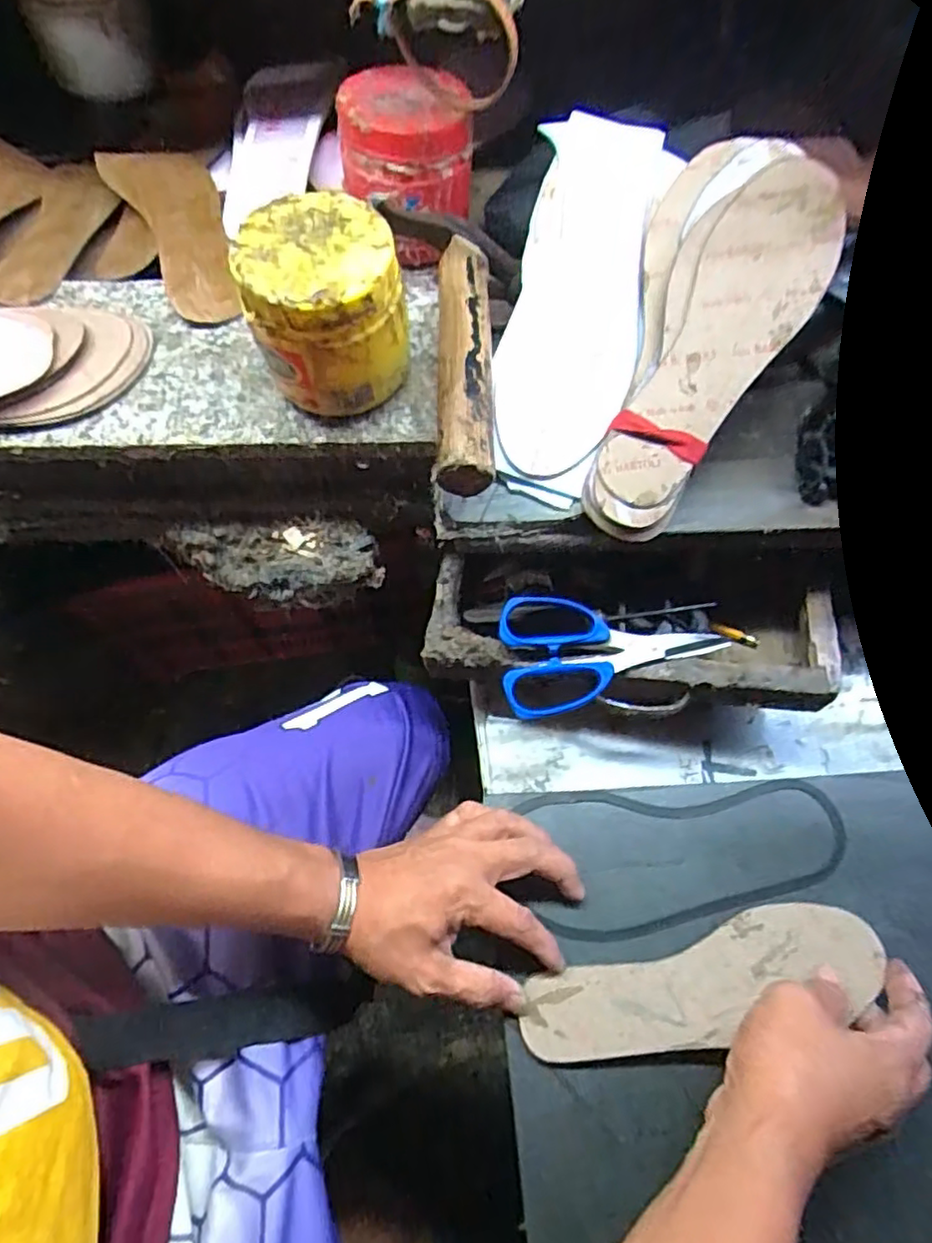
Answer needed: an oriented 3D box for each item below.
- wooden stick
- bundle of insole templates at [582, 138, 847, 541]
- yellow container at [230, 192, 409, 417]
[{"bbox_3d":[-0.001,-0.171,0.429,0.033,0.042,0.196,-1,66,0],"label":"wooden stick"},{"bbox_3d":[0.148,-0.179,0.409,0.108,0.021,0.264,23,87,10],"label":"bundle of insole templates"},{"bbox_3d":[-0.087,-0.189,0.410,0.096,0.101,0.089,-19,68,-8],"label":"yellow container"}]

